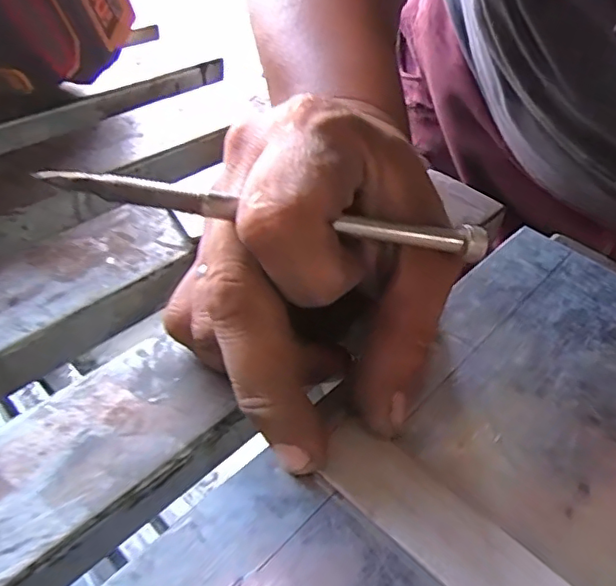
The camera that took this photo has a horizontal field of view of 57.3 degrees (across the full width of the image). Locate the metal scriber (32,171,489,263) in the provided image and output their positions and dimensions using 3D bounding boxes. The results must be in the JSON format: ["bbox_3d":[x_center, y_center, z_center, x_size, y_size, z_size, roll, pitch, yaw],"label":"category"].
[{"bbox_3d":[-0.003,-0.023,0.169,0.138,0.009,0.008,6,43,-22],"label":"metal scriber"}]

